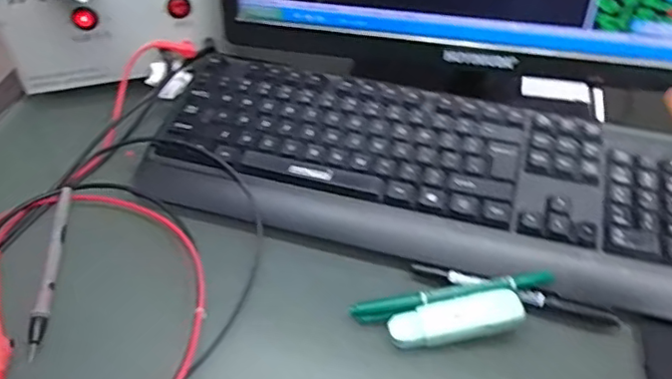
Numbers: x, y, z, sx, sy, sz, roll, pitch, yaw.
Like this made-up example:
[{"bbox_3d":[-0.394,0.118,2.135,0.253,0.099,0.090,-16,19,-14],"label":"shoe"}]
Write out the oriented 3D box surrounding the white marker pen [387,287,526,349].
[{"bbox_3d":[0.080,0.088,0.406,0.089,0.020,0.028,-8,48,-7],"label":"white marker pen"}]

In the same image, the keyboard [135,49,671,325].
[{"bbox_3d":[0.069,-0.019,0.482,0.432,0.020,0.155,13,56,12],"label":"keyboard"}]

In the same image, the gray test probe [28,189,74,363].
[{"bbox_3d":[-0.205,0.052,0.438,0.010,0.018,0.139,-7,54,-2],"label":"gray test probe"}]

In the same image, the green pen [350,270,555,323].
[{"bbox_3d":[0.082,0.074,0.419,0.141,0.013,0.014,-7,47,-6],"label":"green pen"}]

